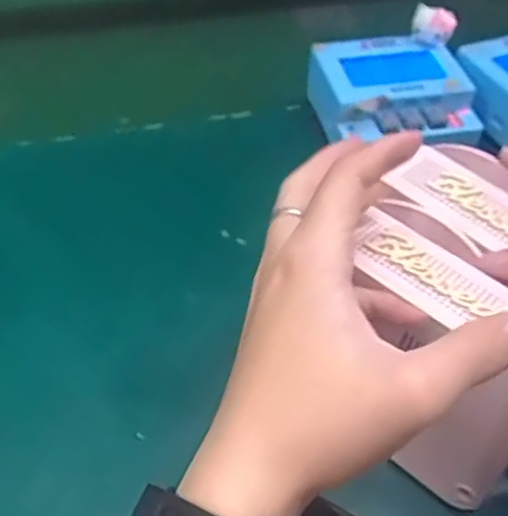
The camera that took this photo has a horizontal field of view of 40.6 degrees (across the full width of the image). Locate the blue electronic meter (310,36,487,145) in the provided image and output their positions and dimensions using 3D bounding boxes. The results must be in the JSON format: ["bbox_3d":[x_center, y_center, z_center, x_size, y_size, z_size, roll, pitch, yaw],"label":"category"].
[{"bbox_3d":[0.100,-0.117,0.499,0.107,0.040,0.097,-5,47,-7],"label":"blue electronic meter"}]

